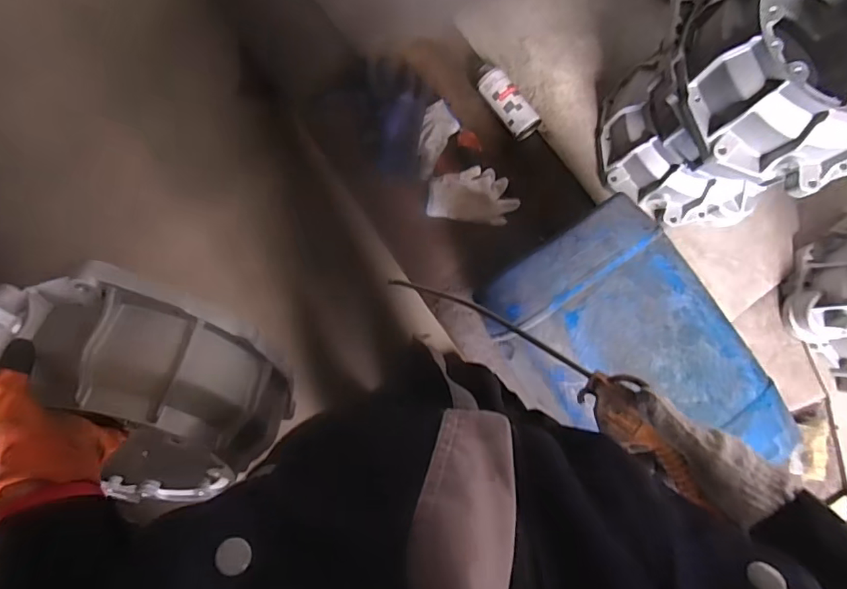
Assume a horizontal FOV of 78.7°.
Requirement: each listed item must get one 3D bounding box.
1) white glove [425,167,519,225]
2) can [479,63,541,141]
[{"bbox_3d":[0.094,-0.182,0.964,0.165,0.078,0.096,3,83,-4],"label":"white glove"},{"bbox_3d":[0.154,-0.363,0.985,0.065,0.065,0.159,-38,88,-7],"label":"can"}]

